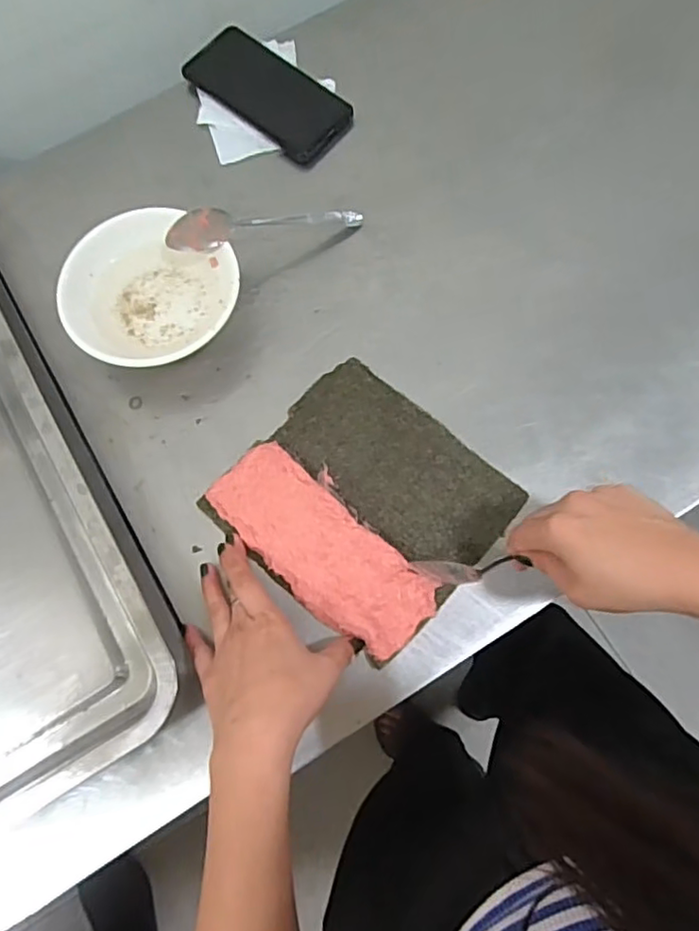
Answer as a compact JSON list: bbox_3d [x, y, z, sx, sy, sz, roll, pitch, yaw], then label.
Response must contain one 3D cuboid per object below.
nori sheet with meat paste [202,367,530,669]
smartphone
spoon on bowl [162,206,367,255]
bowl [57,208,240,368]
[{"bbox_3d":[0.011,0.027,0.482,0.190,0.013,0.175,40,75,13],"label":"nori sheet with meat paste"},{"bbox_3d":[-0.080,-0.366,0.601,0.167,0.009,0.080,39,80,12],"label":"smartphone"},{"bbox_3d":[-0.068,-0.210,0.533,0.177,0.024,0.036,-14,74,-22],"label":"spoon on bowl"},{"bbox_3d":[-0.163,-0.139,0.514,0.134,0.048,0.132,-1,75,3],"label":"bowl"}]

